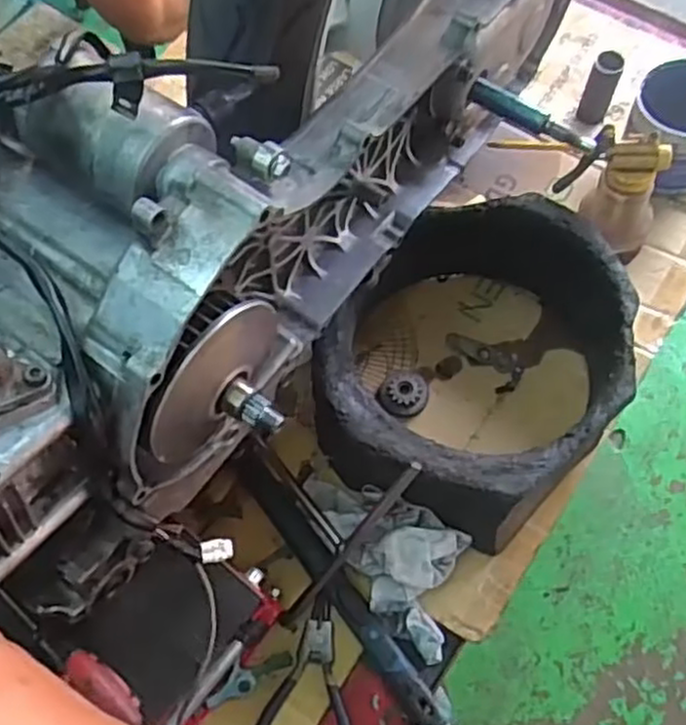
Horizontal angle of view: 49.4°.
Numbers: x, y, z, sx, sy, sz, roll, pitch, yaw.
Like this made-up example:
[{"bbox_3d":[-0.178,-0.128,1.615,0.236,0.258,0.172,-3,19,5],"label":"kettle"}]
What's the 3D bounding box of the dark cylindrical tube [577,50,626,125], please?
[{"bbox_3d":[0.274,-0.291,0.795,0.030,0.080,0.032,-1,67,2],"label":"dark cylindrical tube"}]

